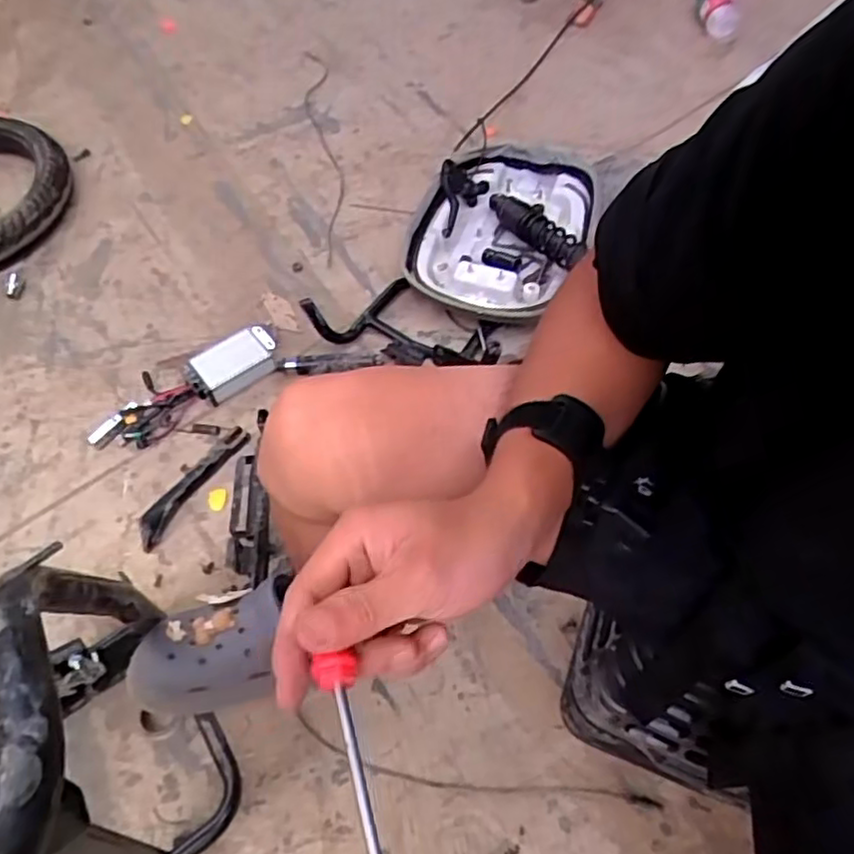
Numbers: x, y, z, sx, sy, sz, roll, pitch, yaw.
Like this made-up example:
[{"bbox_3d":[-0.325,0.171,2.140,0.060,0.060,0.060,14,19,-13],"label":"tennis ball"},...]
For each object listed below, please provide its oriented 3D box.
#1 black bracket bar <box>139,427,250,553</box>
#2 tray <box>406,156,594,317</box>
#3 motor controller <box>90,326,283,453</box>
[{"bbox_3d":[-0.304,0.076,0.905,0.030,0.030,0.192,30,63,17],"label":"black bracket bar"},{"bbox_3d":[0.124,-0.319,1.134,0.264,0.076,0.389,17,60,10],"label":"tray"},{"bbox_3d":[-0.343,-0.054,0.985,0.281,0.057,0.134,-23,61,-14],"label":"motor controller"}]

